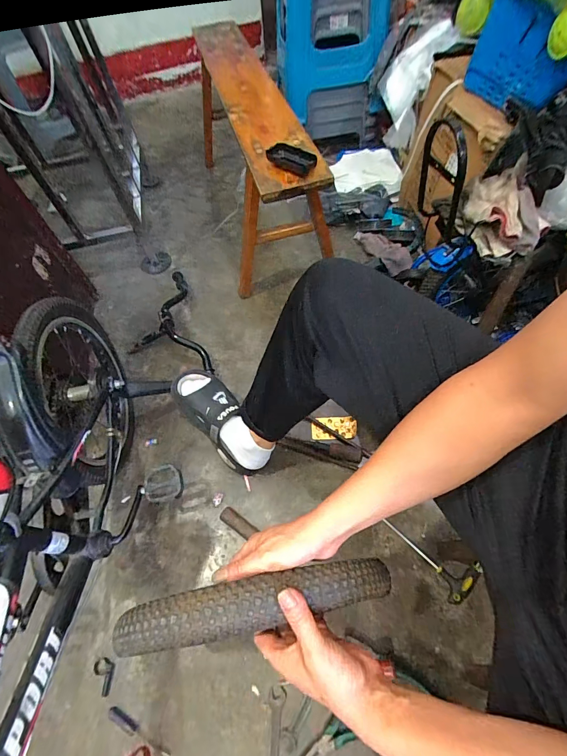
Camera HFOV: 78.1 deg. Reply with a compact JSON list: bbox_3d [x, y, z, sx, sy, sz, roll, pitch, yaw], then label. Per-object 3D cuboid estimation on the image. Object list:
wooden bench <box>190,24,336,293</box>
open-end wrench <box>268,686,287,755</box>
[{"bbox_3d":[-0.076,-0.676,1.058,0.286,0.427,0.847,-12,59,-3],"label":"wooden bench"},{"bbox_3d":[-0.016,0.607,0.581,0.028,0.004,0.142,4,61,5],"label":"open-end wrench"}]

